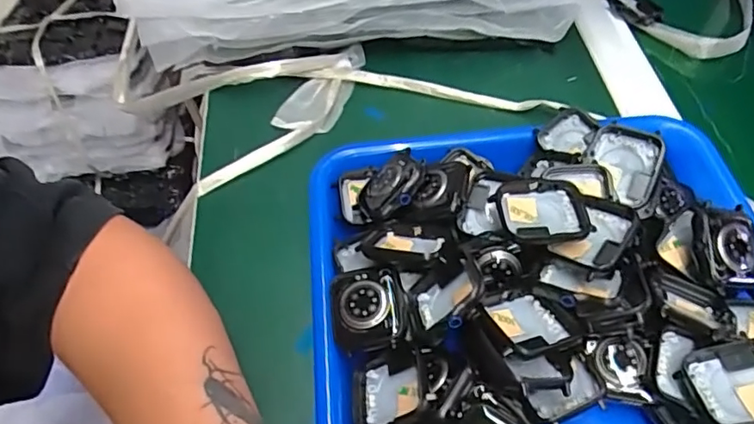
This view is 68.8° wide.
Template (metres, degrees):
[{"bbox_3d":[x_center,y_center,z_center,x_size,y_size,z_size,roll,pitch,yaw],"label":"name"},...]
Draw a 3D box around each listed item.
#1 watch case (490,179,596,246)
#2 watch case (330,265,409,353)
[{"bbox_3d":[0.085,0.001,0.281,0.045,0.010,0.037,-3,55,1],"label":"watch case"},{"bbox_3d":[-0.004,0.049,0.278,0.037,0.013,0.041,-8,55,-2],"label":"watch case"}]

